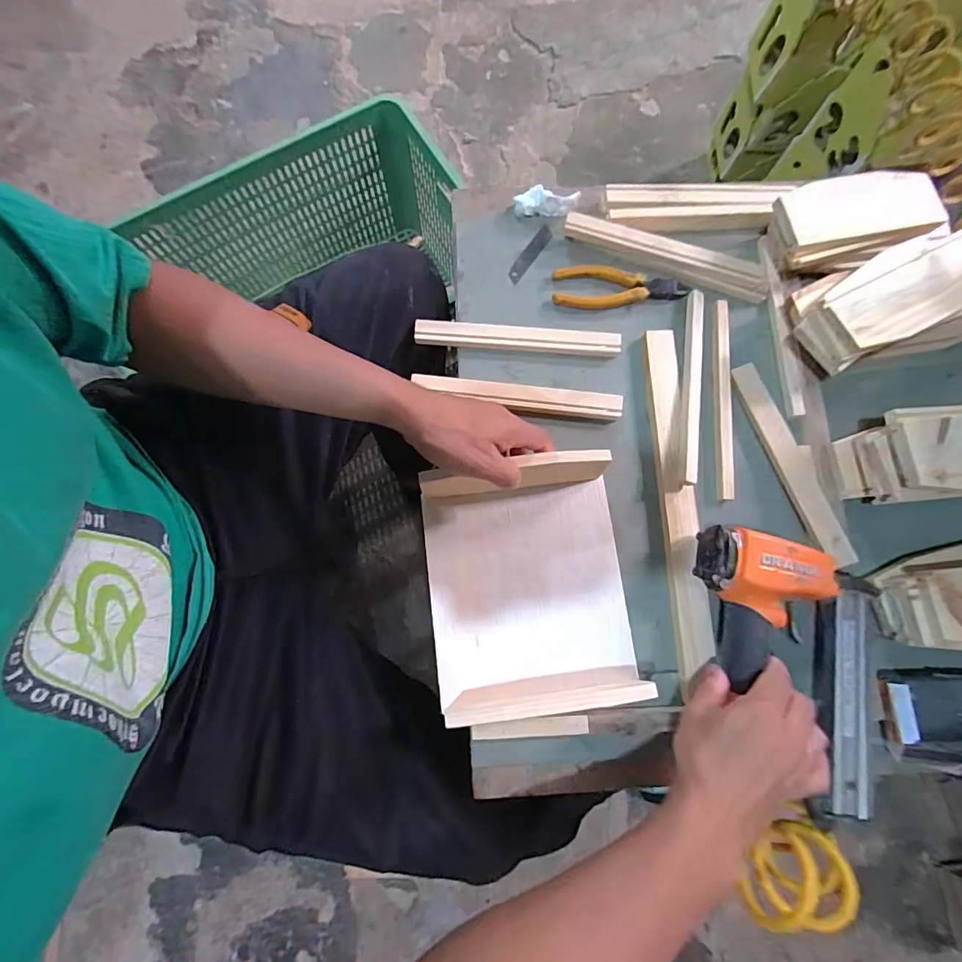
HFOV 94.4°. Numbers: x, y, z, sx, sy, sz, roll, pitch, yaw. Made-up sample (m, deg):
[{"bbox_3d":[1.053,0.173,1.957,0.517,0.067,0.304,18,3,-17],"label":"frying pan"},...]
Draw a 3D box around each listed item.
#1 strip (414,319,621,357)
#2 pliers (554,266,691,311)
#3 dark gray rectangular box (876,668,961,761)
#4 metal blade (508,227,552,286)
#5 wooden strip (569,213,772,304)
[{"bbox_3d":[0.040,-0.160,0.498,0.224,0.011,0.028,4,80,0],"label":"strip"},{"bbox_3d":[0.159,-0.221,0.505,0.150,0.009,0.050,2,80,0],"label":"pliers"},{"bbox_3d":[0.450,0.223,0.426,0.121,0.025,0.079,1,80,0],"label":"dark gray rectangular box"},{"bbox_3d":[0.057,-0.266,0.526,0.017,0.004,0.079,35,81,0],"label":"metal blade"},{"bbox_3d":[0.209,-0.254,0.505,0.234,0.021,0.026,19,80,3],"label":"wooden strip"}]

